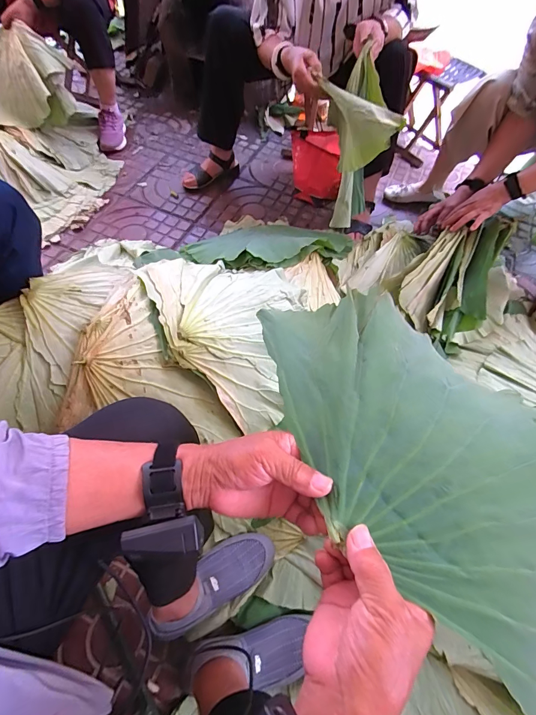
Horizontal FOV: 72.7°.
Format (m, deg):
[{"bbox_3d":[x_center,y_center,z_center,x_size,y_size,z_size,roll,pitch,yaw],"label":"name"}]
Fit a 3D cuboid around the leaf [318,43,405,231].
[{"bbox_3d":[0.210,-0.538,0.930,0.138,0.304,0.230,-5,61,-6],"label":"leaf"}]

